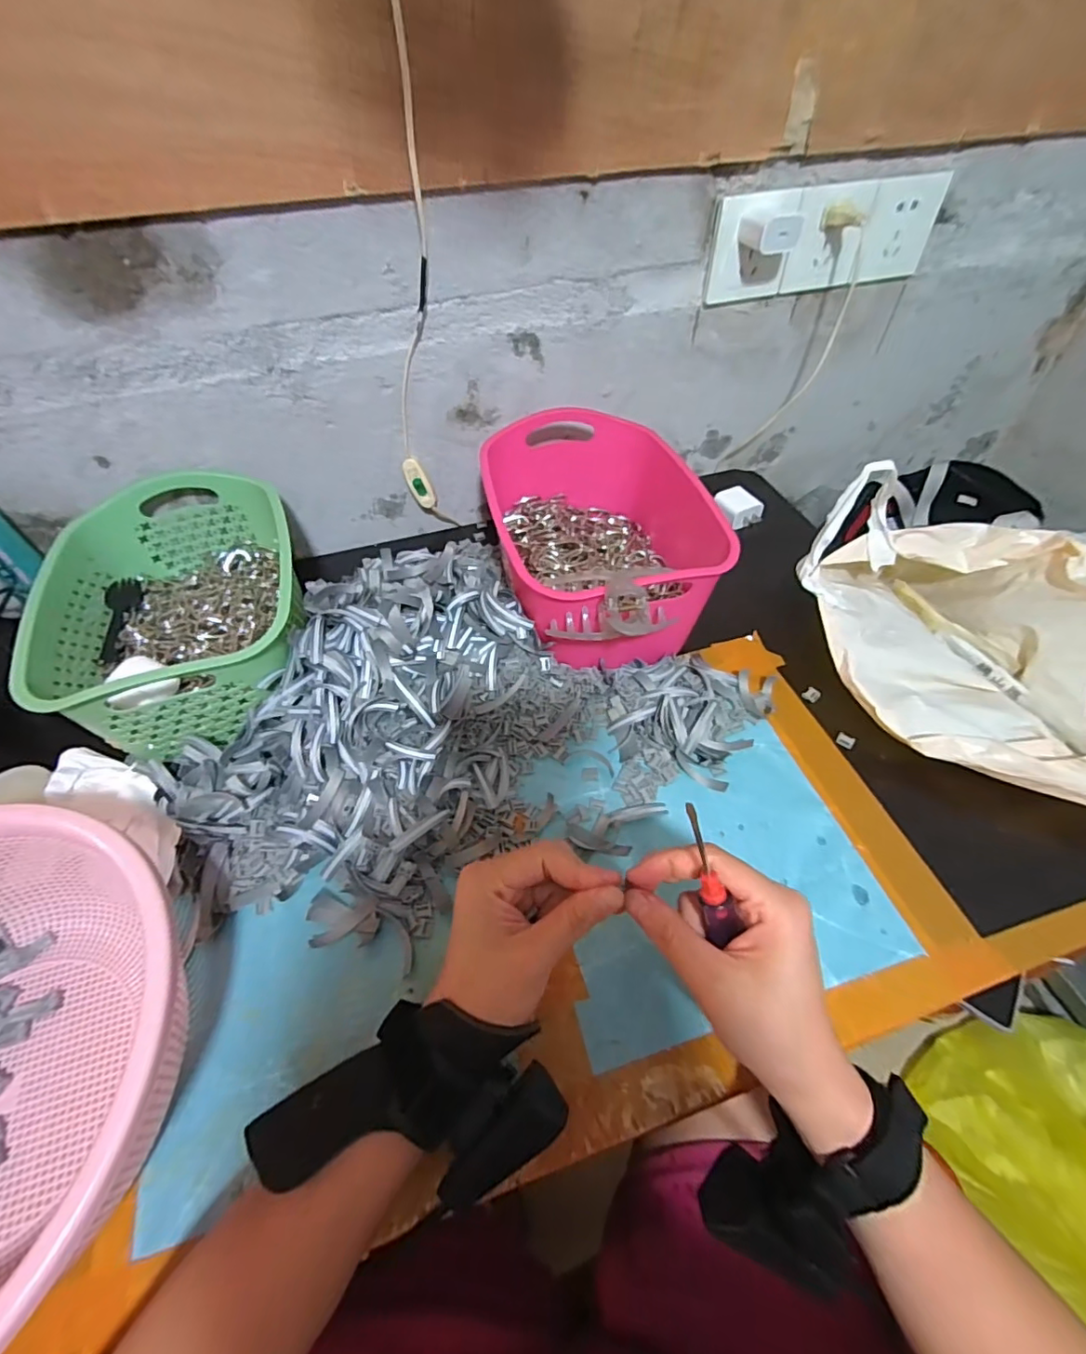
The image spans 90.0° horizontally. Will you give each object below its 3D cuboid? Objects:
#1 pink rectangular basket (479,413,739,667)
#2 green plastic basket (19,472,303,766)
[{"bbox_3d":[0.053,-0.129,0.531,0.191,0.127,0.316,-13,53,-9],"label":"pink rectangular basket"},{"bbox_3d":[-0.320,-0.069,0.497,0.199,0.098,0.273,-16,53,-11],"label":"green plastic basket"}]

